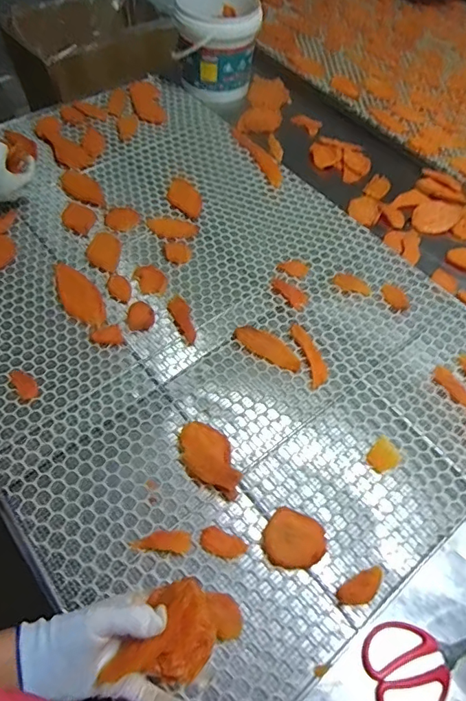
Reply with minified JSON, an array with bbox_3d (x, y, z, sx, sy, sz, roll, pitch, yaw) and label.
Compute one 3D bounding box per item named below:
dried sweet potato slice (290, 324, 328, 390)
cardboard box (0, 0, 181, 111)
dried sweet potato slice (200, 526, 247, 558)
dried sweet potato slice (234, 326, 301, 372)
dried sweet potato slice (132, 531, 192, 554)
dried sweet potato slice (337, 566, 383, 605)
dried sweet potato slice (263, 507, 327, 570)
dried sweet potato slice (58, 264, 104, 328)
[{"bbox_3d":[0.125,0.006,0.758,0.032,0.006,0.120,-10,60,-10],"label":"dried sweet potato slice"},{"bbox_3d":[-0.449,-0.996,1.490,0.496,0.154,0.410,-20,61,-16],"label":"cardboard box"},{"bbox_3d":[-0.013,0.248,0.596,0.059,0.005,0.030,21,60,9],"label":"dried sweet potato slice"},{"bbox_3d":[0.058,-0.006,0.764,0.120,0.004,0.045,33,63,16],"label":"dried sweet potato slice"},{"bbox_3d":[-0.089,0.241,0.591,0.072,0.004,0.026,5,59,0],"label":"dried sweet potato slice"},{"bbox_3d":[0.159,0.294,0.576,0.062,0.015,0.030,-27,64,-18],"label":"dried sweet potato slice"},{"bbox_3d":[0.080,0.244,0.601,0.077,0.018,0.069,15,59,5],"label":"dried sweet potato slice"},{"bbox_3d":[-0.266,-0.096,0.808,0.059,0.017,0.145,-24,63,-17],"label":"dried sweet potato slice"}]

